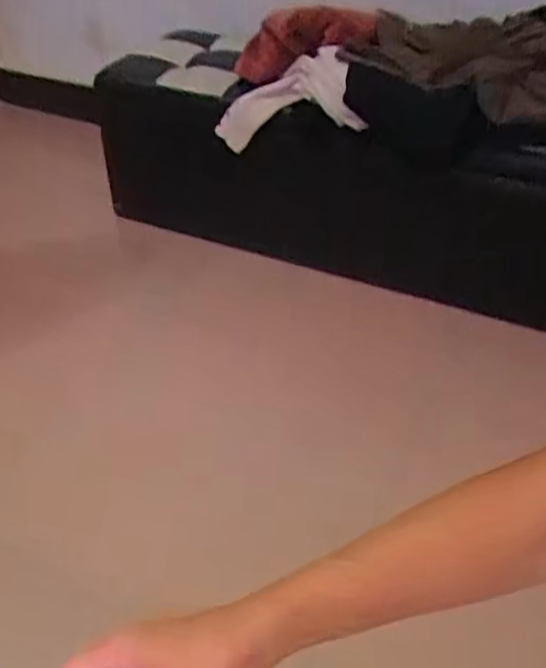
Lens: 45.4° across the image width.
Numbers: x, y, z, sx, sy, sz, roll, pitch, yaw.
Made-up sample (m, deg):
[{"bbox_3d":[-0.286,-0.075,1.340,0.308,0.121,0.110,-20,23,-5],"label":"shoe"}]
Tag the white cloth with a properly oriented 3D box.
[{"bbox_3d":[0.025,-0.479,1.405,0.372,0.161,0.107,-8,29,40],"label":"white cloth"}]

